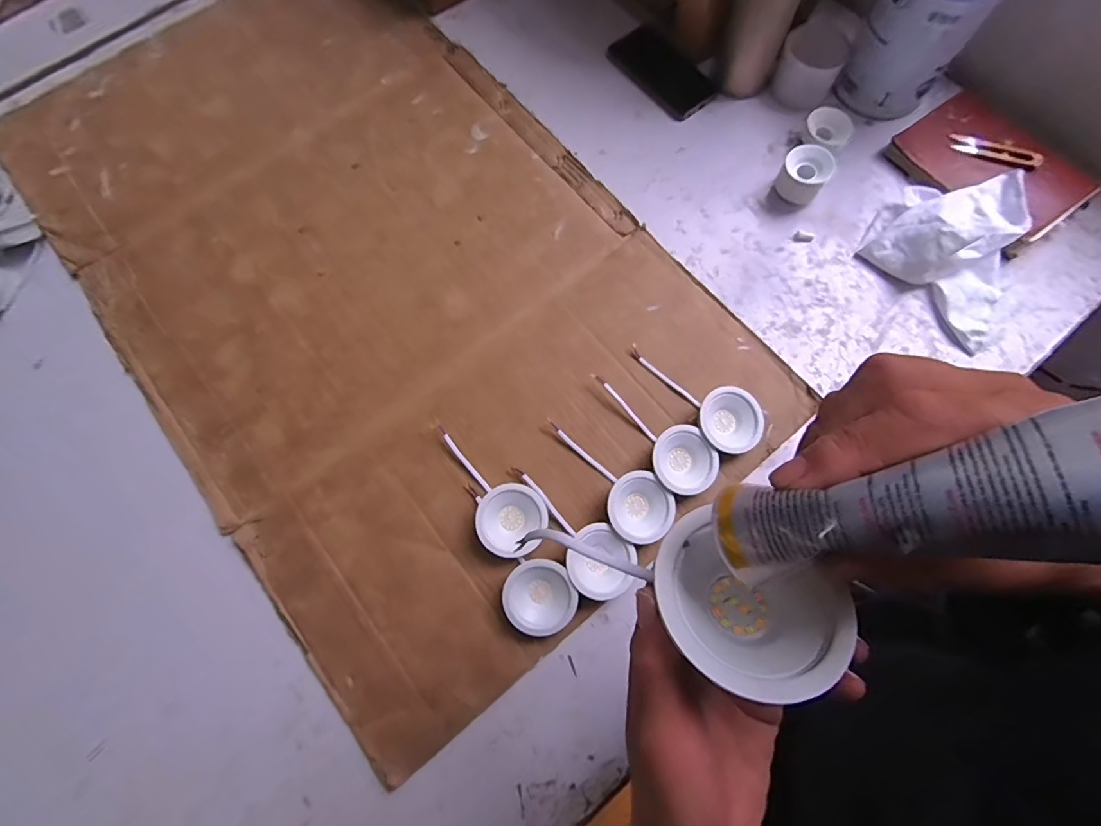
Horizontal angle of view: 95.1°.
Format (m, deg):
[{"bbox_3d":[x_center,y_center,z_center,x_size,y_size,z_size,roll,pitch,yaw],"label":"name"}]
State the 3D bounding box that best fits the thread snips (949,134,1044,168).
[{"bbox_3d":[0.572,-0.338,0.649,0.102,0.010,0.027,36,76,28],"label":"thread snips"}]

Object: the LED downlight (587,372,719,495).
[{"bbox_3d":[0.119,0.014,0.556,0.067,0.037,0.163,-28,76,-8],"label":"LED downlight"}]

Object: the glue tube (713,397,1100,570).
[{"bbox_3d":[0.110,0.022,0.128,0.136,0.021,0.046,-18,71,35],"label":"glue tube"}]

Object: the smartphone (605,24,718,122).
[{"bbox_3d":[0.164,-0.496,0.732,0.091,0.013,0.156,-40,87,-9],"label":"smartphone"}]

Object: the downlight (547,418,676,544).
[{"bbox_3d":[0.071,0.064,0.542,0.067,0.035,0.157,-29,76,-8],"label":"downlight"}]

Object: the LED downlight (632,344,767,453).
[{"bbox_3d":[0.171,-0.029,0.568,0.068,0.034,0.165,-32,77,-9],"label":"LED downlight"}]

